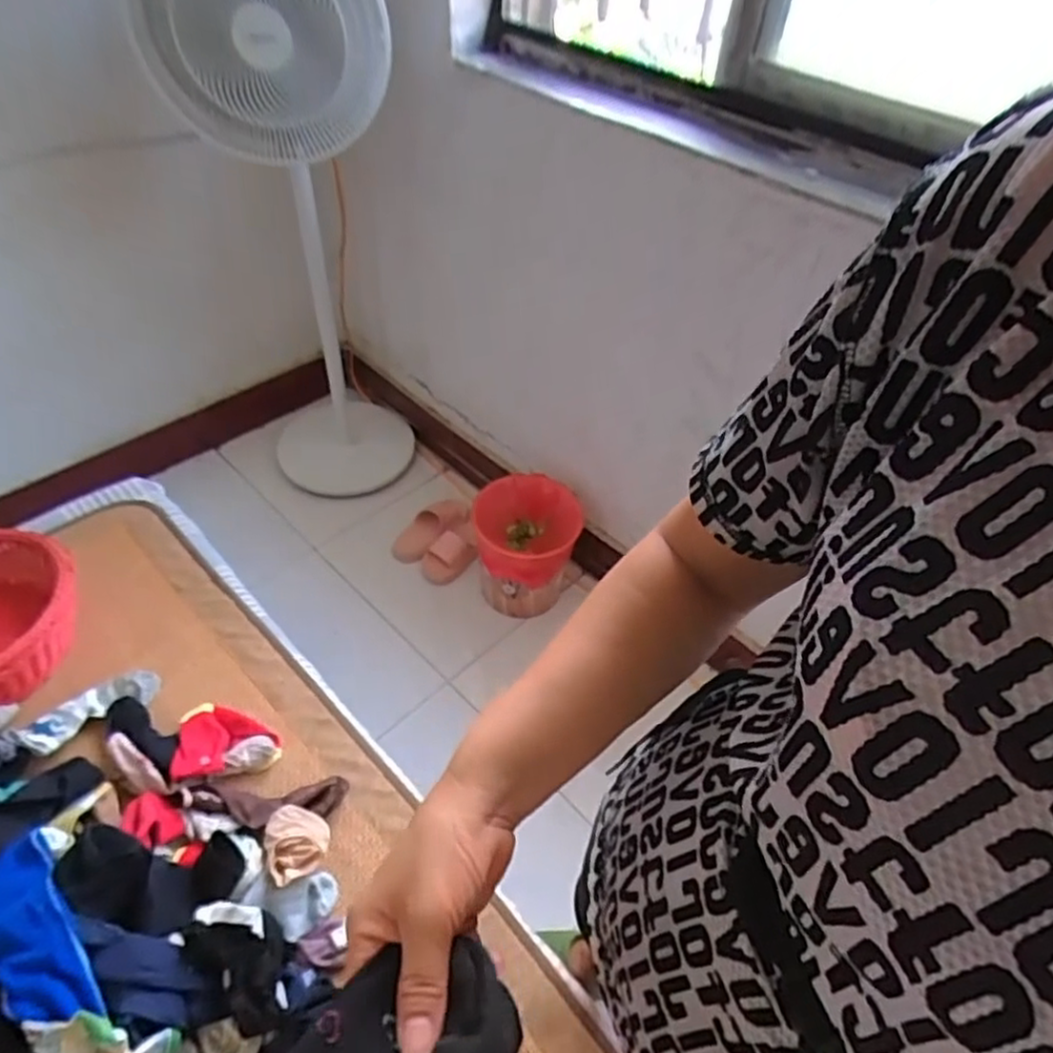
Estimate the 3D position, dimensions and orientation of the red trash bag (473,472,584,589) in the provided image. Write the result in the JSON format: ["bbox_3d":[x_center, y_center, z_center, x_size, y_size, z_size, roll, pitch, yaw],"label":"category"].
[{"bbox_3d":[-0.008,0.006,1.495,0.222,0.139,0.244,19,49,12],"label":"red trash bag"}]

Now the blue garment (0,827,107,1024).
[{"bbox_3d":[-0.460,0.378,0.632,0.071,0.036,0.202,-34,59,-30],"label":"blue garment"}]

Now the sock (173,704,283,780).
[{"bbox_3d":[-0.372,0.259,0.852,0.114,0.039,0.101,-11,50,-14],"label":"sock"}]

